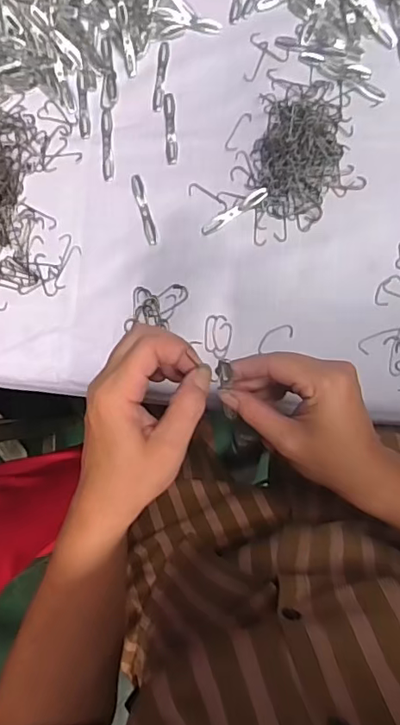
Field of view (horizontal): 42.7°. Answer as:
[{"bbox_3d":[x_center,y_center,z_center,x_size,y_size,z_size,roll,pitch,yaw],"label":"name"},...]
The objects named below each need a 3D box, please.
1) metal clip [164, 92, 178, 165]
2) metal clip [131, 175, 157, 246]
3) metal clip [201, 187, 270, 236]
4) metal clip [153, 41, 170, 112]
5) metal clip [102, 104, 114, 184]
[{"bbox_3d":[-0.029,-0.230,0.502,0.011,0.004,0.072,-3,85,5],"label":"metal clip"},{"bbox_3d":[-0.054,-0.148,0.495,0.012,0.004,0.072,-16,84,4],"label":"metal clip"},{"bbox_3d":[0.033,-0.144,0.490,0.071,0.004,0.012,-33,83,2],"label":"metal clip"},{"bbox_3d":[-0.038,-0.283,0.507,0.011,0.004,0.069,5,86,6],"label":"metal clip"},{"bbox_3d":[-0.092,-0.216,0.506,0.011,0.004,0.074,-3,85,5],"label":"metal clip"}]

